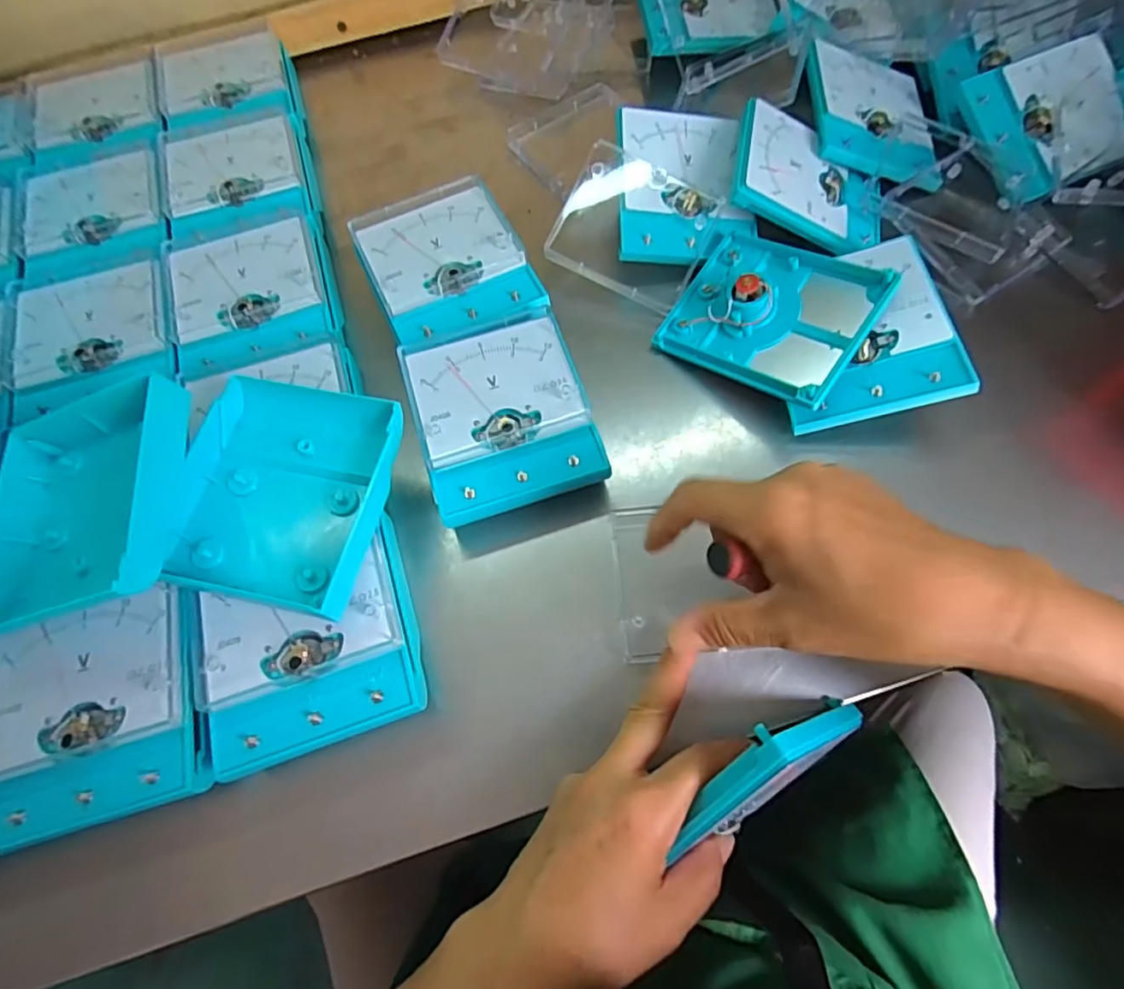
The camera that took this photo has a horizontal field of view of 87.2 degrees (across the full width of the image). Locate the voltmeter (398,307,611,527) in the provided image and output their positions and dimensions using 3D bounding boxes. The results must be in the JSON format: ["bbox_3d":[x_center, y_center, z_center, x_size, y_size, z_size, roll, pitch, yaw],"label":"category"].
[{"bbox_3d":[-0.035,-0.045,0.356,0.100,0.033,0.121,-17,68,-4],"label":"voltmeter"}]

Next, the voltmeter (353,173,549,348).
[{"bbox_3d":[-0.078,-0.150,0.408,0.103,0.040,0.125,-24,68,-7],"label":"voltmeter"}]

